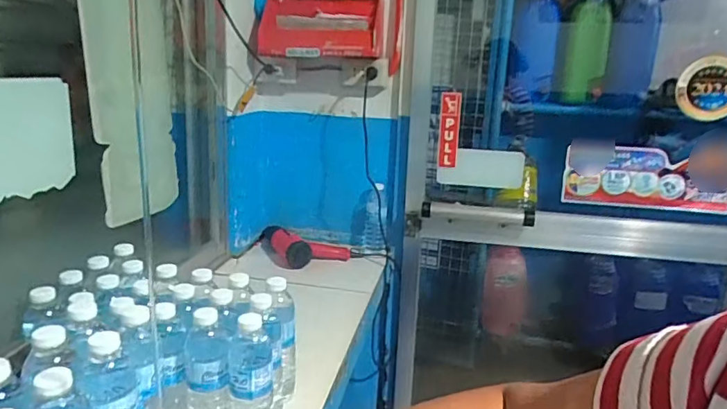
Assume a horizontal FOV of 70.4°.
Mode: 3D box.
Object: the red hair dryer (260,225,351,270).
[{"bbox_3d":[-0.165,0.104,1.450,0.207,0.069,0.219,-5,17,-24],"label":"red hair dryer"}]

